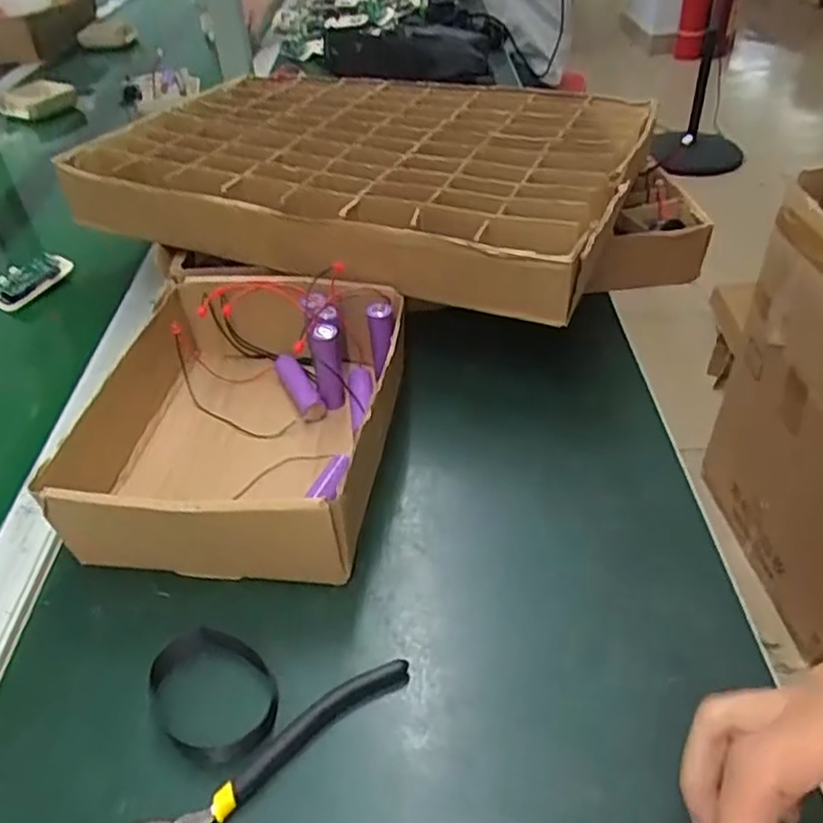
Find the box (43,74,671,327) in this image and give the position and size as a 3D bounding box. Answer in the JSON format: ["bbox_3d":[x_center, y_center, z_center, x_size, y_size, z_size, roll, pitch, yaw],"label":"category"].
[{"bbox_3d":[-0.038,-0.224,0.637,0.456,0.061,0.314,15,44,21],"label":"box"}]

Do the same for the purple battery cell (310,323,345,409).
[{"bbox_3d":[-0.060,-0.032,0.511,0.020,0.069,0.019,-5,41,-4],"label":"purple battery cell"}]

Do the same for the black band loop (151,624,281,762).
[{"bbox_3d":[-0.099,0.140,0.353,0.056,0.011,0.073,-29,48,-28],"label":"black band loop"}]

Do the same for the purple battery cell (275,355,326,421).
[{"bbox_3d":[-0.086,-0.021,0.532,0.017,0.021,0.069,-21,44,-21],"label":"purple battery cell"}]

